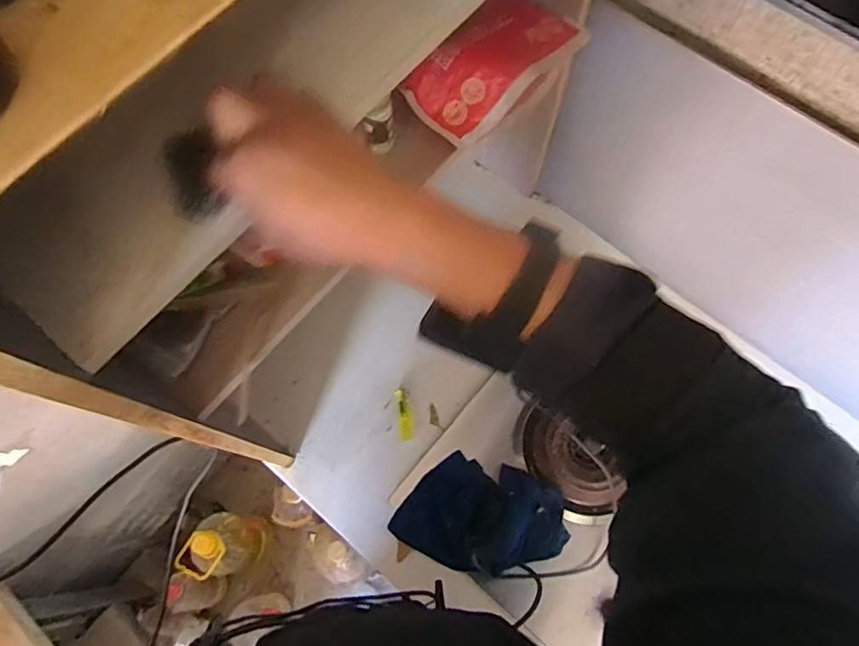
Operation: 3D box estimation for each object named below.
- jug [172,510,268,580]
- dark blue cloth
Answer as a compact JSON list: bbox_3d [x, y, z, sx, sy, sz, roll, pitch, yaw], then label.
[{"bbox_3d":[-0.519,0.570,1.418,0.138,0.255,0.154,17,72,7],"label":"jug"},{"bbox_3d":[0.075,0.270,0.774,0.234,0.062,0.148,14,72,6],"label":"dark blue cloth"}]

